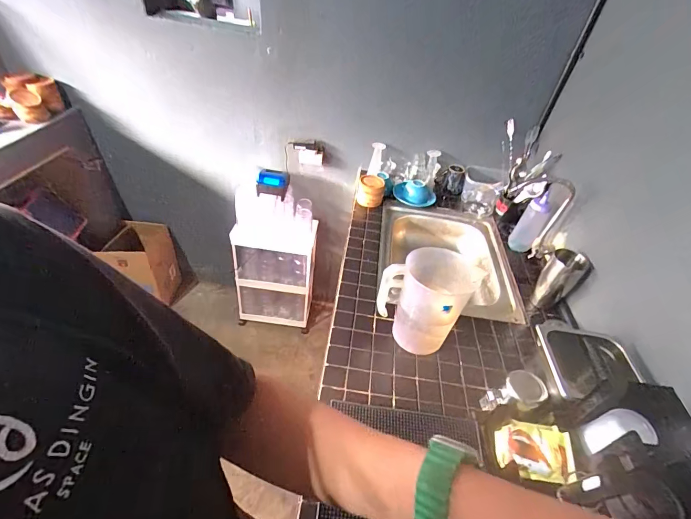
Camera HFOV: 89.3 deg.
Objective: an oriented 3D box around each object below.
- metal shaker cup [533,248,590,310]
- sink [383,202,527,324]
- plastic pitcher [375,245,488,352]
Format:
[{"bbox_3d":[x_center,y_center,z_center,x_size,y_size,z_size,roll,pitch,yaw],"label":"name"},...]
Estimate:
[{"bbox_3d":[0.571,0.058,0.941,0.105,0.179,0.083,-28,52,-33],"label":"metal shaker cup"},{"bbox_3d":[0.314,0.006,1.139,0.408,0.125,0.533,8,41,1],"label":"sink"},{"bbox_3d":[0.176,0.097,0.796,0.161,0.215,0.140,27,45,21],"label":"plastic pitcher"}]

